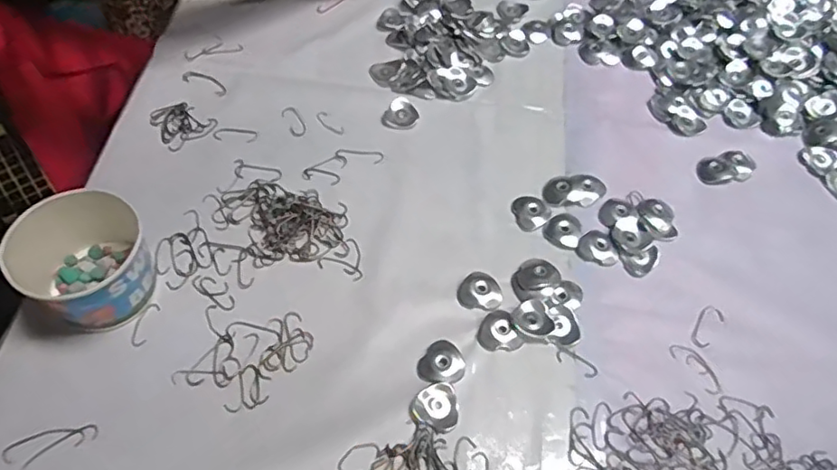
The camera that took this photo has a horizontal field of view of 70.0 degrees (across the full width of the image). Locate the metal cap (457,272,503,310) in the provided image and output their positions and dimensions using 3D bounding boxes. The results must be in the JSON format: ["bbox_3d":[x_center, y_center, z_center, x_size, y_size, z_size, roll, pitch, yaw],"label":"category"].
[{"bbox_3d":[0.053,0.048,0.519,0.037,0.005,0.034,1,58,-2],"label":"metal cap"}]

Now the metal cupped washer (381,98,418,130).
[{"bbox_3d":[-0.017,-0.124,0.620,0.034,0.005,0.038,28,61,14],"label":"metal cupped washer"}]

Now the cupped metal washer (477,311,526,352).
[{"bbox_3d":[0.066,0.081,0.496,0.033,0.005,0.034,-23,62,-16],"label":"cupped metal washer"}]

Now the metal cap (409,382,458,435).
[{"bbox_3d":[0.014,0.130,0.459,0.035,0.007,0.036,1,58,-2],"label":"metal cap"}]

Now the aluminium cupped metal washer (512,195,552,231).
[{"bbox_3d":[0.106,-0.022,0.563,0.035,0.004,0.036,1,58,-2],"label":"aluminium cupped metal washer"}]

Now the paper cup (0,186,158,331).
[{"bbox_3d":[-0.256,0.025,0.468,0.088,0.081,0.082,1,58,-2],"label":"paper cup"}]

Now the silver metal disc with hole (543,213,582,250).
[{"bbox_3d":[0.135,-0.004,0.554,0.033,0.005,0.036,1,58,-2],"label":"silver metal disc with hole"}]

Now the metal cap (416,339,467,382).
[{"bbox_3d":[0.017,0.102,0.479,0.038,0.004,0.035,1,58,-2],"label":"metal cap"}]

